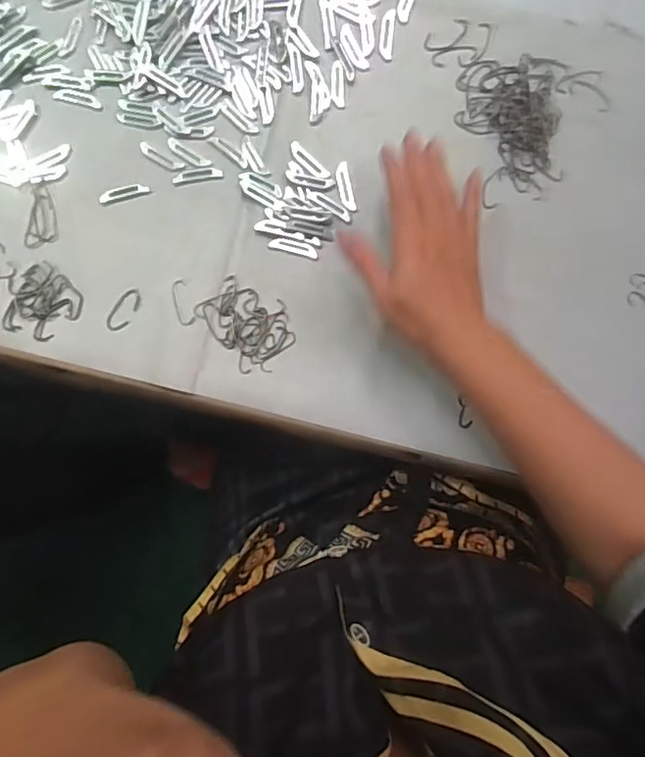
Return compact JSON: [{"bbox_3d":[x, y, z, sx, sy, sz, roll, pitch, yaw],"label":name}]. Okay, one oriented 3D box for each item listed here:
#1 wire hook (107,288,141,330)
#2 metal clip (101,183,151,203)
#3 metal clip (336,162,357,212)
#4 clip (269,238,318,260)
[{"bbox_3d":[-0.168,-0.058,0.465,0.019,0.004,0.039,39,91,2],"label":"wire hook"},{"bbox_3d":[-0.167,-0.157,0.463,0.043,0.004,0.011,-11,89,2],"label":"metal clip"},{"bbox_3d":[0.019,-0.159,0.456,0.011,0.004,0.041,-13,89,2],"label":"metal clip"},{"bbox_3d":[-0.024,-0.108,0.456,0.041,0.004,0.010,14,90,3],"label":"clip"}]

